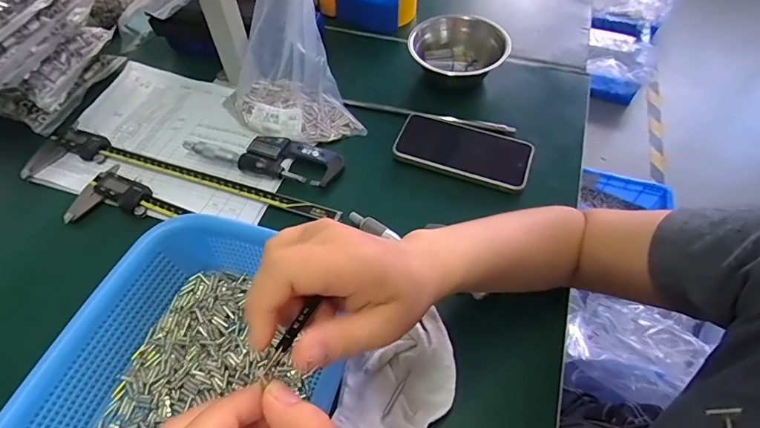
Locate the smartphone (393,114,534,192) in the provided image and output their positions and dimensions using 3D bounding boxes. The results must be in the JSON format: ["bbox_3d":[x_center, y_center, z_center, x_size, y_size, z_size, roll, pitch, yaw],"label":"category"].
[{"bbox_3d":[0.101,-0.079,0.513,0.152,0.017,0.081,19,56,11],"label":"smartphone"}]

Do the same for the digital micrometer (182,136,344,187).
[{"bbox_3d":[-0.137,-0.071,0.515,0.183,0.018,0.054,11,55,8],"label":"digital micrometer"}]

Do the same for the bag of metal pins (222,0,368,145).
[{"bbox_3d":[-0.109,-0.180,0.483,0.178,0.181,0.081,13,55,10],"label":"bag of metal pins"}]

